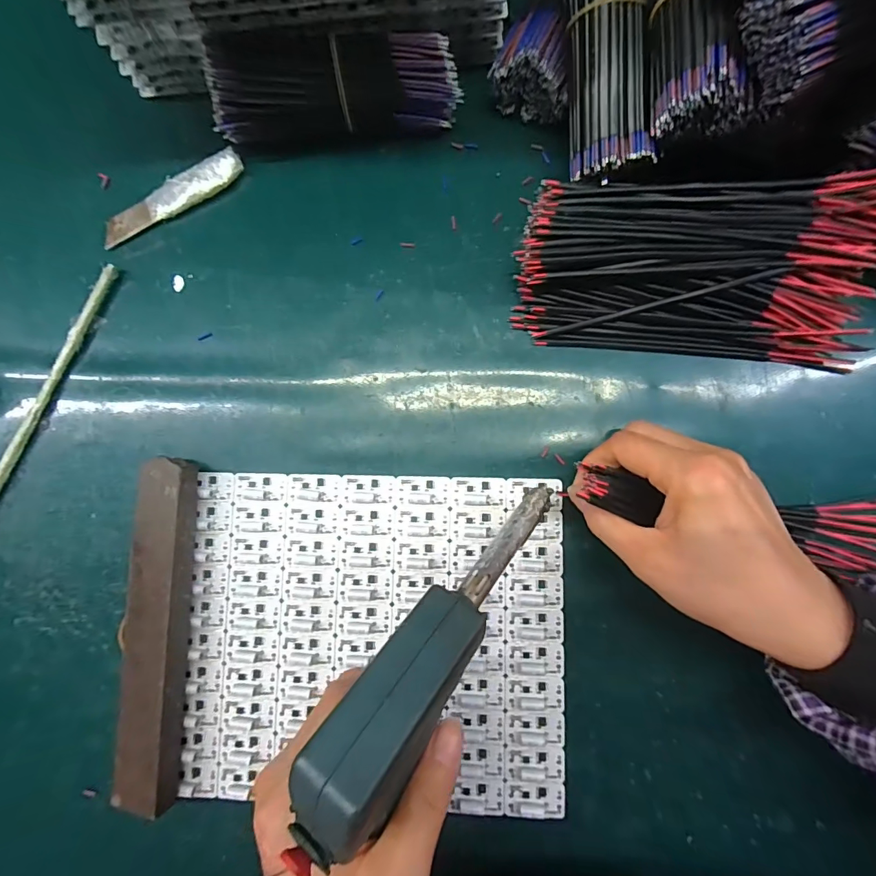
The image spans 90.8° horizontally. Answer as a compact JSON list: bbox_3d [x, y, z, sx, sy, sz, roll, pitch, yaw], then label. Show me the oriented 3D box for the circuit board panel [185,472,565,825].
[{"bbox_3d":[-0.039,0.121,0.266,0.228,0.007,0.192,1,85,3],"label":"circuit board panel"}]

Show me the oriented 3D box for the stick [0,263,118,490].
[{"bbox_3d":[-0.281,0.010,0.284,0.010,0.010,0.277,26,88,4],"label":"stick"}]

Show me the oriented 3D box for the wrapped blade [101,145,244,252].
[{"bbox_3d":[-0.179,-0.160,0.290,0.104,0.012,0.022,-29,85,1],"label":"wrapped blade"}]

